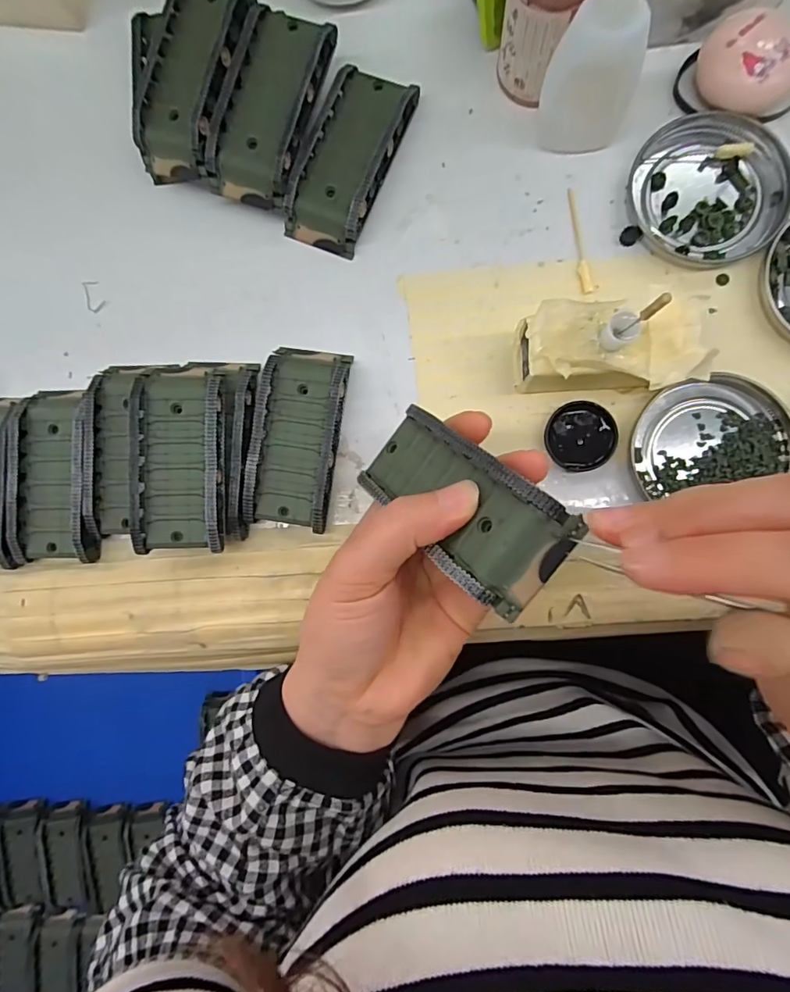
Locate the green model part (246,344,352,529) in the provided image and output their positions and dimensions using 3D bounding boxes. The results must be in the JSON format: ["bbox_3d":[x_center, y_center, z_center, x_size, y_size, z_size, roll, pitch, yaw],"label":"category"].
[{"bbox_3d":[-0.052,-0.033,0.271,0.045,0.020,0.096,8,87,6],"label":"green model part"}]

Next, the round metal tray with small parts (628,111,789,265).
[{"bbox_3d":[0.164,-0.161,0.262,0.077,0.009,0.072,29,89,6],"label":"round metal tray with small parts"}]

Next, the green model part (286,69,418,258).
[{"bbox_3d":[-0.025,-0.186,0.277,0.043,0.020,0.095,24,88,6],"label":"green model part"}]

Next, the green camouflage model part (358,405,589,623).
[{"bbox_3d":[0.022,0.000,0.196,0.041,0.021,0.095,-47,48,1],"label":"green camouflage model part"}]

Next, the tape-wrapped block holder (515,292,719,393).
[{"bbox_3d":[0.102,-0.070,0.246,0.086,0.044,0.041,-5,86,5],"label":"tape-wrapped block holder"}]

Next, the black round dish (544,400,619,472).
[{"bbox_3d":[0.098,-0.031,0.263,0.036,0.007,0.035,0,86,5],"label":"black round dish"}]

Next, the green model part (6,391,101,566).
[{"bbox_3d":[-0.193,-0.013,0.280,0.043,0.017,0.097,-2,86,5],"label":"green model part"}]

